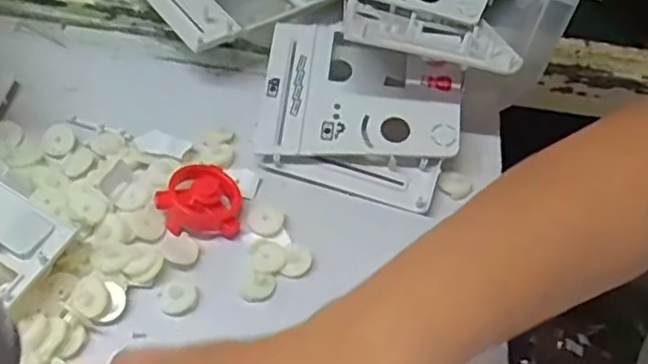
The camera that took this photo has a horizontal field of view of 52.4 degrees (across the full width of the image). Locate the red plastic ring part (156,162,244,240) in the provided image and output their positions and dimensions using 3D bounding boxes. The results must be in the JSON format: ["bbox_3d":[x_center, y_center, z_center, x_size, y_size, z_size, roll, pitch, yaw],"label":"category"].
[{"bbox_3d":[-0.079,0.009,0.432,0.052,0.019,0.049,8,50,1],"label":"red plastic ring part"}]

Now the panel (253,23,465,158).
[{"bbox_3d":[0.027,-0.064,0.477,0.142,0.008,0.106,7,66,3],"label":"panel"}]

